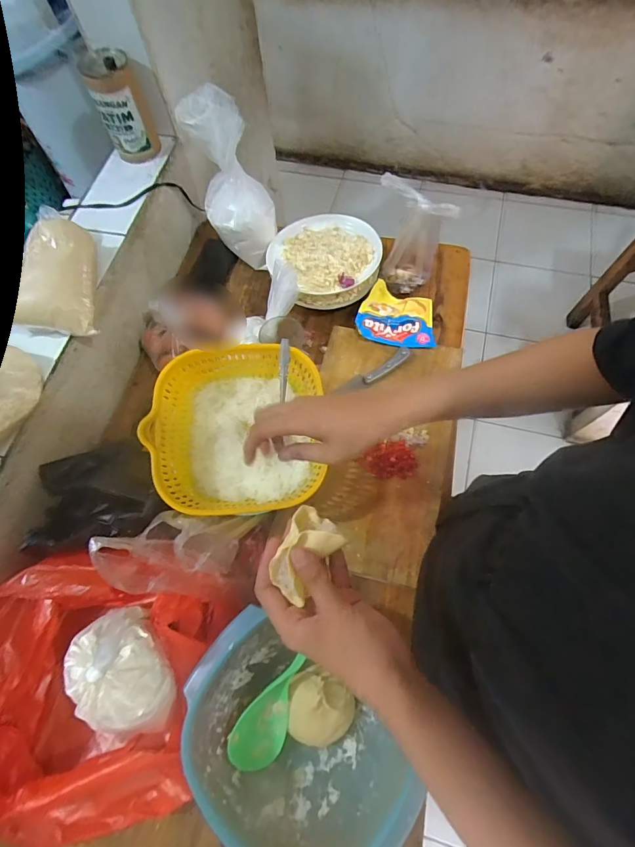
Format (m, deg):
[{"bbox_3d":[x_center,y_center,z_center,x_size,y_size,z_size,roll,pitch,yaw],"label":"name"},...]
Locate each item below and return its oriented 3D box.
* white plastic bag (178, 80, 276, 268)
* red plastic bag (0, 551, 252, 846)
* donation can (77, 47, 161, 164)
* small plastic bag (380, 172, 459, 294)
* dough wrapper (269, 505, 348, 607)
[{"bbox_3d":[-0.150,-0.427,0.730,0.117,0.260,0.128,-24,67,-7],"label":"white plastic bag"},{"bbox_3d":[-0.295,0.315,0.479,0.305,0.147,0.325,10,67,8],"label":"red plastic bag"},{"bbox_3d":[-0.333,-0.537,0.692,0.080,0.135,0.082,-1,66,3],"label":"donation can"},{"bbox_3d":[0.178,-0.338,0.727,0.118,0.179,0.105,-1,66,3],"label":"small plastic bag"},{"bbox_3d":[-0.012,0.106,0.334,0.046,0.025,0.066,36,73,17],"label":"dough wrapper"}]

